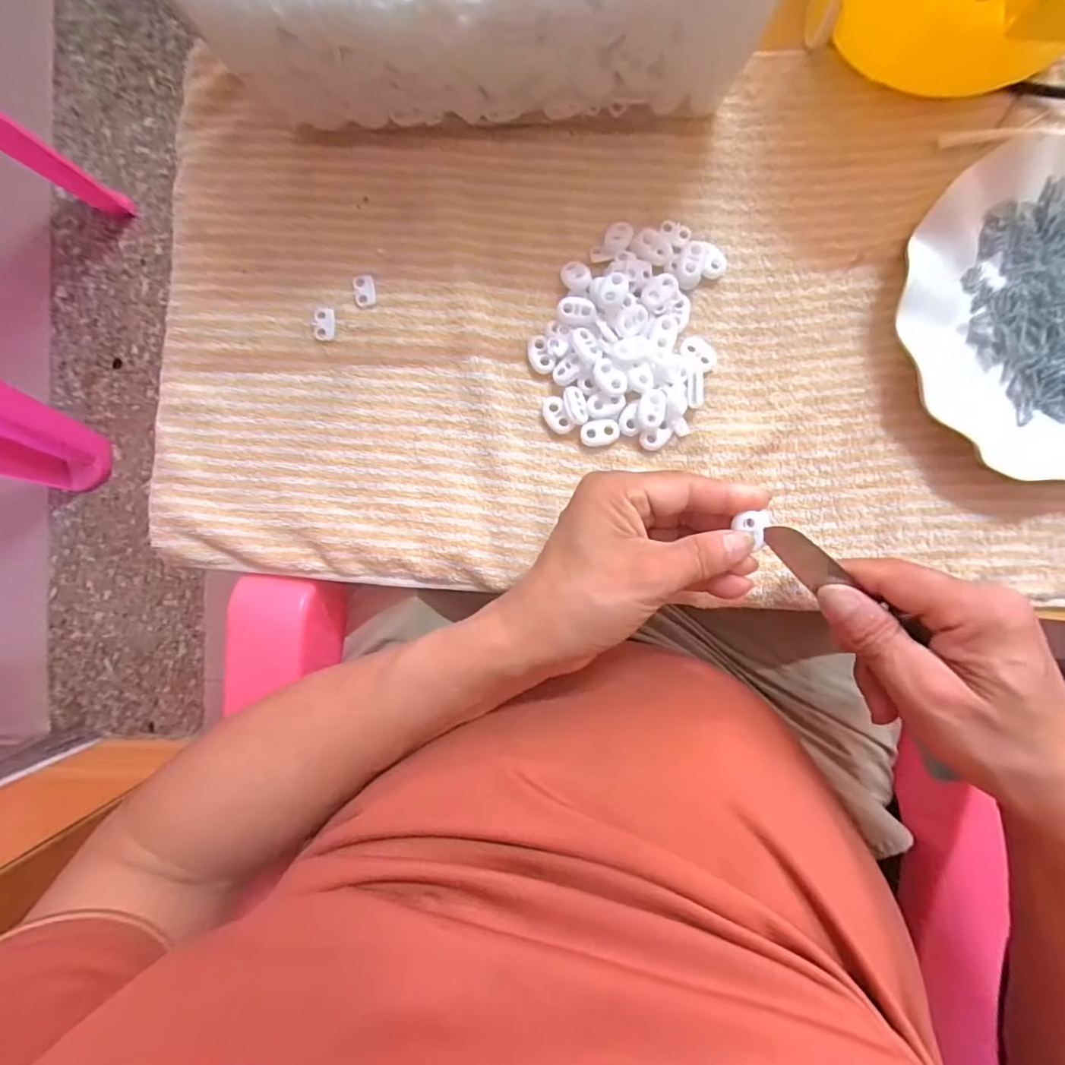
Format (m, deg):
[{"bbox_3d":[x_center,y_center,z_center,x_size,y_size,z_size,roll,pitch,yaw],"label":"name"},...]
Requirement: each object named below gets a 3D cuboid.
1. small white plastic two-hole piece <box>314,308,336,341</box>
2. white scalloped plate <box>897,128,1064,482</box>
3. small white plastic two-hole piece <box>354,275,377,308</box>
[{"bbox_3d":[-0.125,-0.125,0.329,0.013,0.004,0.019,-1,89,2],"label":"small white plastic two-hole piece"},{"bbox_3d":[0.292,-0.120,0.301,0.179,0.028,0.177,0,89,2],"label":"white scalloped plate"},{"bbox_3d":[-0.101,-0.145,0.328,0.013,0.005,0.018,-8,88,2],"label":"small white plastic two-hole piece"}]

